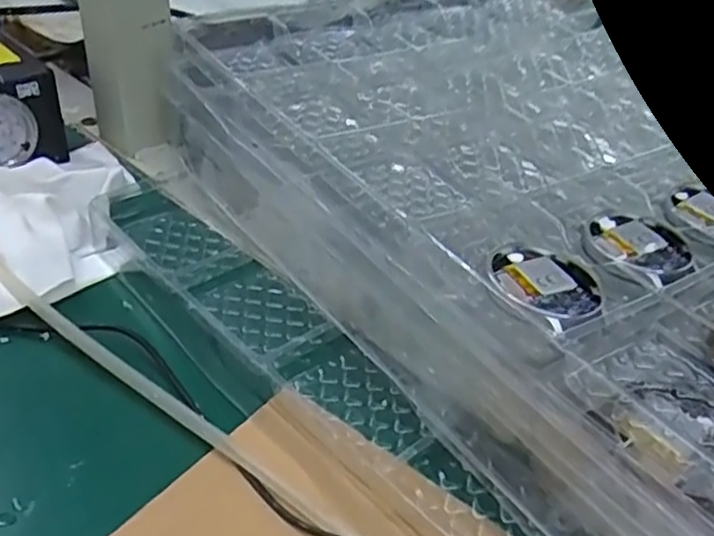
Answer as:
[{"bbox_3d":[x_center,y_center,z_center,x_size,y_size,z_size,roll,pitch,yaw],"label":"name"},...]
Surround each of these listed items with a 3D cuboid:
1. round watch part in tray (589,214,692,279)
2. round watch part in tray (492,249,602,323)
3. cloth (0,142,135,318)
[{"bbox_3d":[0.118,-0.011,0.283,0.039,0.004,0.043,20,40,17],"label":"round watch part in tray"},{"bbox_3d":[0.070,0.006,0.255,0.038,0.007,0.039,4,38,-3],"label":"round watch part in tray"},{"bbox_3d":[-0.160,-0.017,0.335,0.077,0.035,0.135,31,45,29],"label":"cloth"}]

